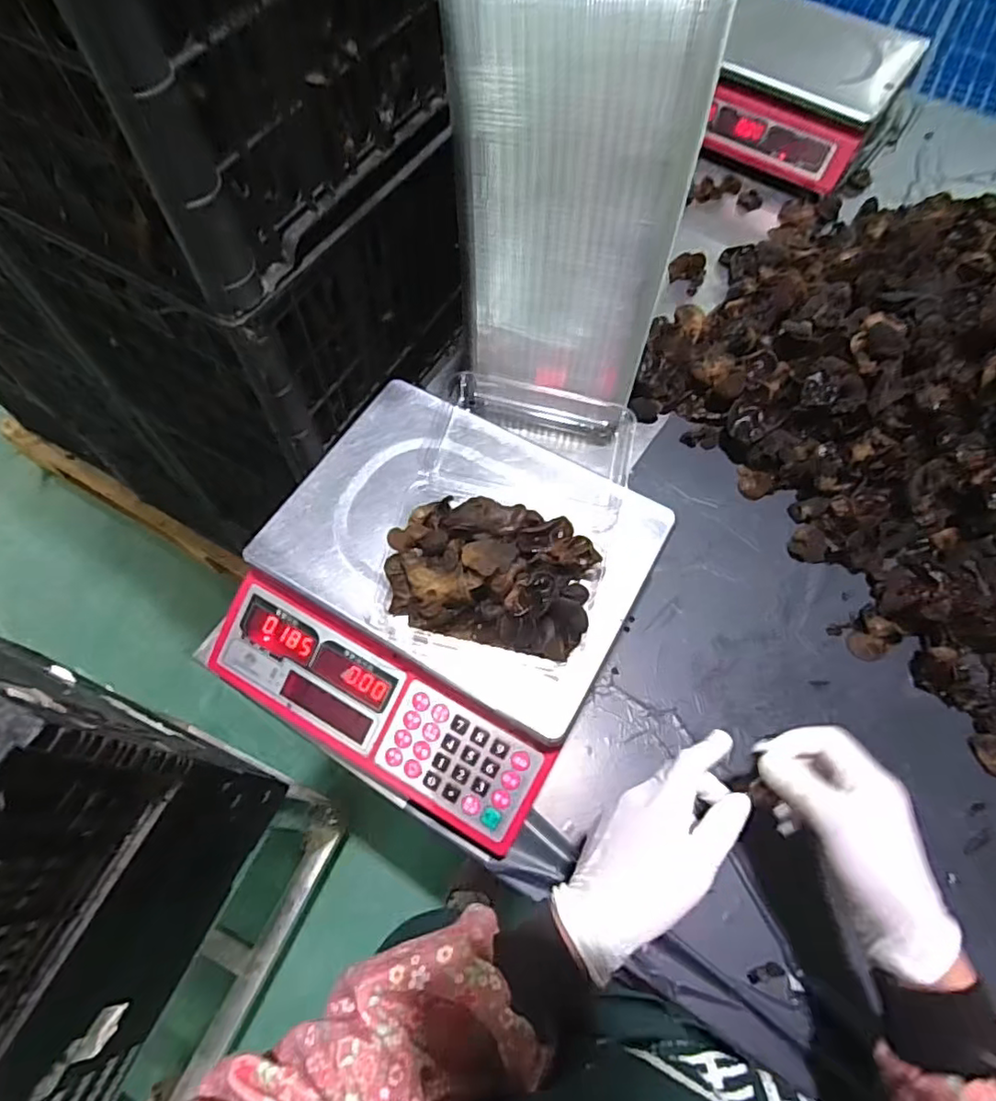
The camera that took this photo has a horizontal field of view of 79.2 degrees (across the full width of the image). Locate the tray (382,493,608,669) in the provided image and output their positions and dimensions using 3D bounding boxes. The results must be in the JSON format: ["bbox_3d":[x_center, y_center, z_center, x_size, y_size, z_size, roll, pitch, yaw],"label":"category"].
[{"bbox_3d":[-0.002,0.016,0.450,0.151,0.056,0.107,15,66,6],"label":"tray"}]

